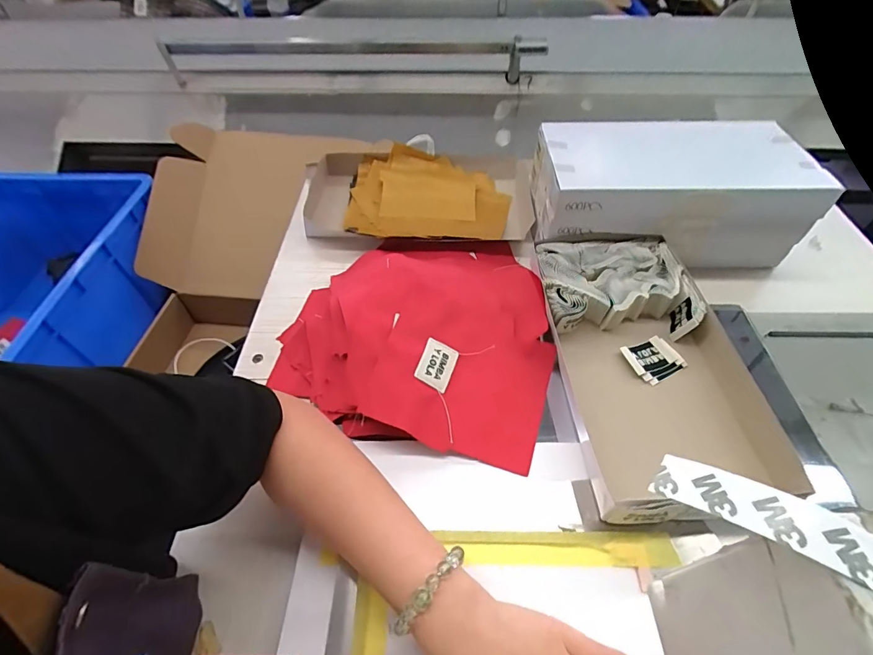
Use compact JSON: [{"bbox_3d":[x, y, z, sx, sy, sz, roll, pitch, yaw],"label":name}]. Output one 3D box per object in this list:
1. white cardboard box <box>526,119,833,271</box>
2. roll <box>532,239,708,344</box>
[{"bbox_3d":[0.288,-0.179,0.548,0.308,0.119,0.162,-1,53,0],"label":"white cardboard box"},{"bbox_3d":[0.201,-0.043,0.485,0.162,0.043,0.128,0,53,0],"label":"roll"}]

